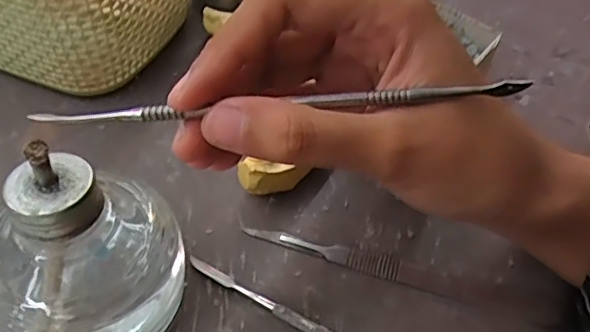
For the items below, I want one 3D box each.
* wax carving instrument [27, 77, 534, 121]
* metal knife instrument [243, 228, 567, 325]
[{"bbox_3d":[-0.003,-0.019,0.184,0.157,0.005,0.004,-4,51,-1],"label":"wax carving instrument"},{"bbox_3d":[0.045,0.046,0.258,0.137,0.005,0.014,14,51,7],"label":"metal knife instrument"}]

